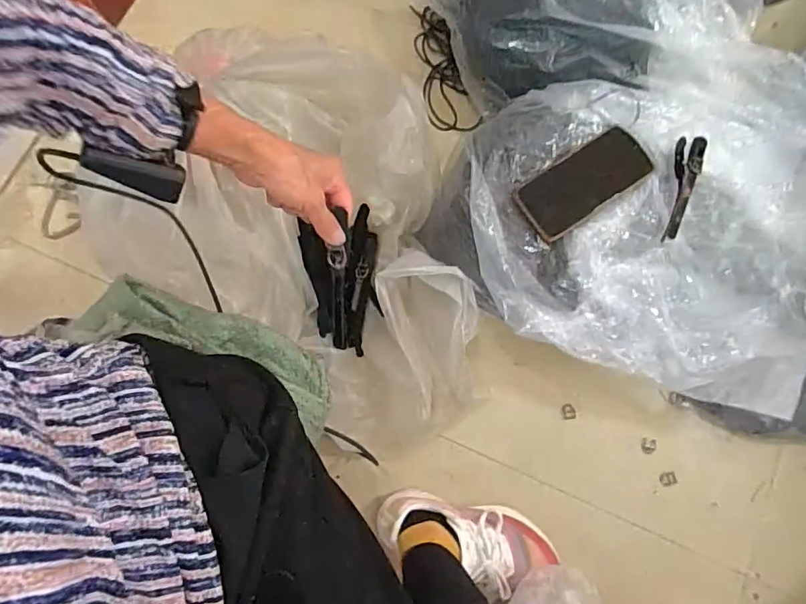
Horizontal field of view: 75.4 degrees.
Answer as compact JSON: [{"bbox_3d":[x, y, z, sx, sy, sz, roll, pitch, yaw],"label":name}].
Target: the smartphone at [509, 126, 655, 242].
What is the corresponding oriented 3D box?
[{"bbox_3d":[0.218,-0.146,0.624,0.160,0.014,0.074,-34,80,-8],"label":"smartphone"}]

